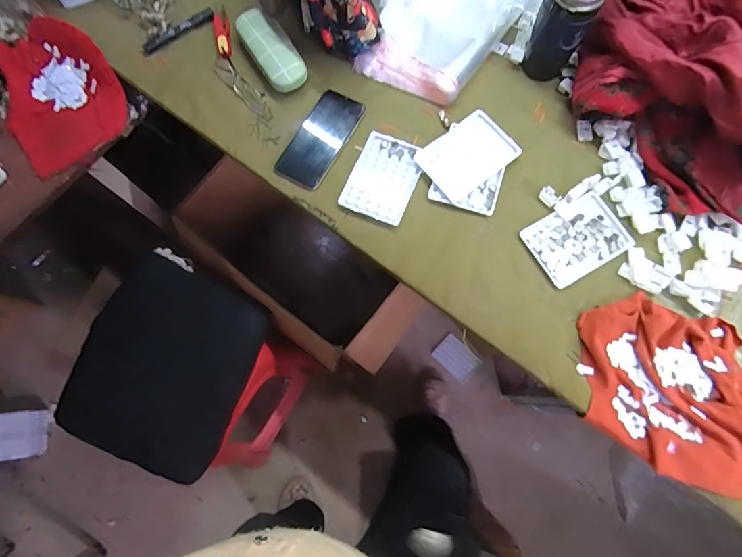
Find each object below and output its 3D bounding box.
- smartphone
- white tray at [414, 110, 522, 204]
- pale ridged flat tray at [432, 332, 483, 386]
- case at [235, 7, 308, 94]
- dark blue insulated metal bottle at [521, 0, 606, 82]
[{"bbox_3d":[-0.076,-0.213,0.628,0.075,0.010,0.165,28,78,8],"label":"smartphone"},{"bbox_3d":[0.141,-0.181,0.607,0.130,0.007,0.097,-37,77,-8],"label":"white tray"},{"bbox_3d":[0.261,0.244,1.267,0.128,0.019,0.095,43,81,10],"label":"pale ridged flat tray"},{"bbox_3d":[-0.160,-0.363,0.645,0.060,0.034,0.156,-31,77,-7],"label":"case"},{"bbox_3d":[0.265,-0.355,0.584,0.074,0.138,0.058,28,78,8],"label":"dark blue insulated metal bottle"}]

